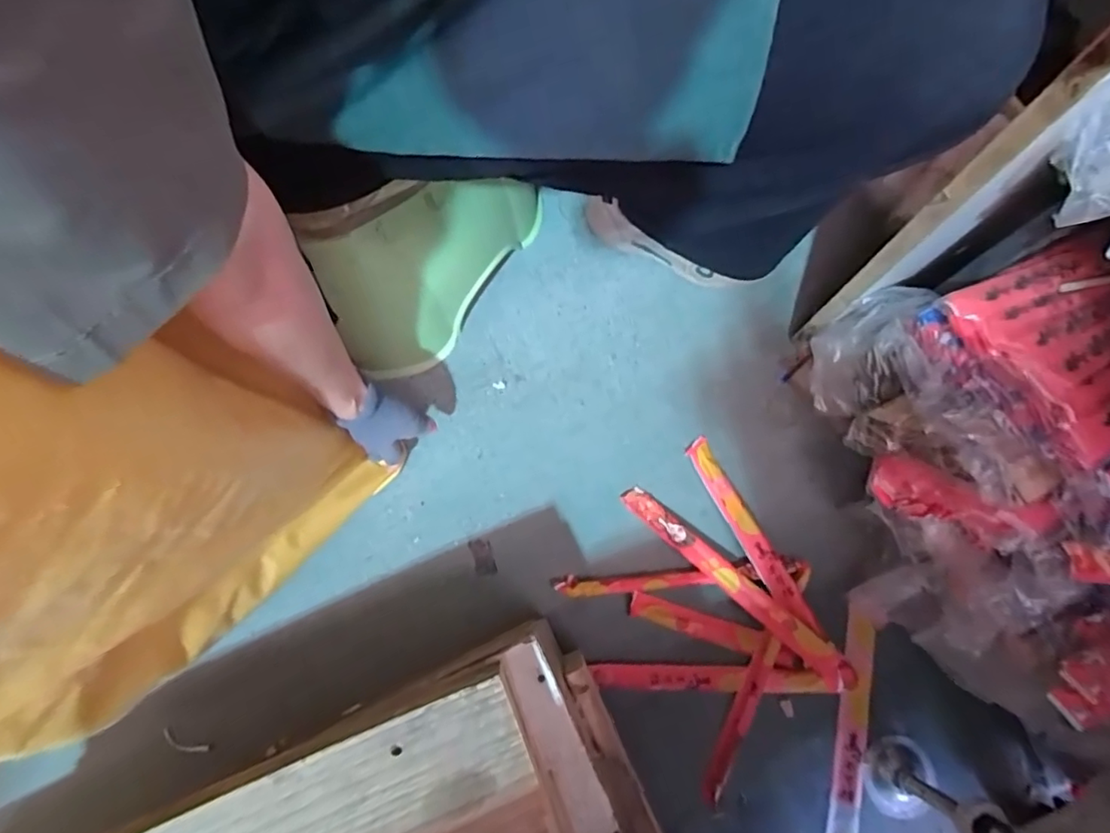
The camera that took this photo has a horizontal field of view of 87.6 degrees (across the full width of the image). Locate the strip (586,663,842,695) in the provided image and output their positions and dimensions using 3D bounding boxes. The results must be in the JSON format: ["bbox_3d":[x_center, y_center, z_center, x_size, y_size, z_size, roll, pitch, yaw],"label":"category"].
[{"bbox_3d":[0.160,0.273,0.603,0.242,0.012,0.027,1,76,1],"label":"strip"}]

